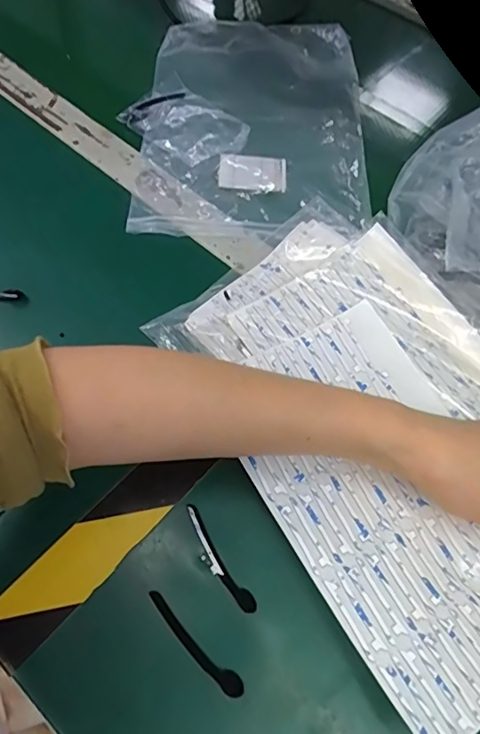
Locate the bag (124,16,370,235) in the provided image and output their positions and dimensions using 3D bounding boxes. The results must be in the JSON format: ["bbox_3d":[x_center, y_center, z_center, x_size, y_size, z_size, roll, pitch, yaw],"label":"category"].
[{"bbox_3d":[0.012,-0.255,0.517,0.229,0.026,0.324,3,63,-1],"label":"bag"}]

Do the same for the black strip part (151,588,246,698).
[{"bbox_3d":[-0.027,0.162,0.294,0.074,0.007,0.010,40,68,16],"label":"black strip part"}]

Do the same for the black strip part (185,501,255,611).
[{"bbox_3d":[-0.014,0.120,0.314,0.012,0.004,0.073,-31,69,-17],"label":"black strip part"}]

